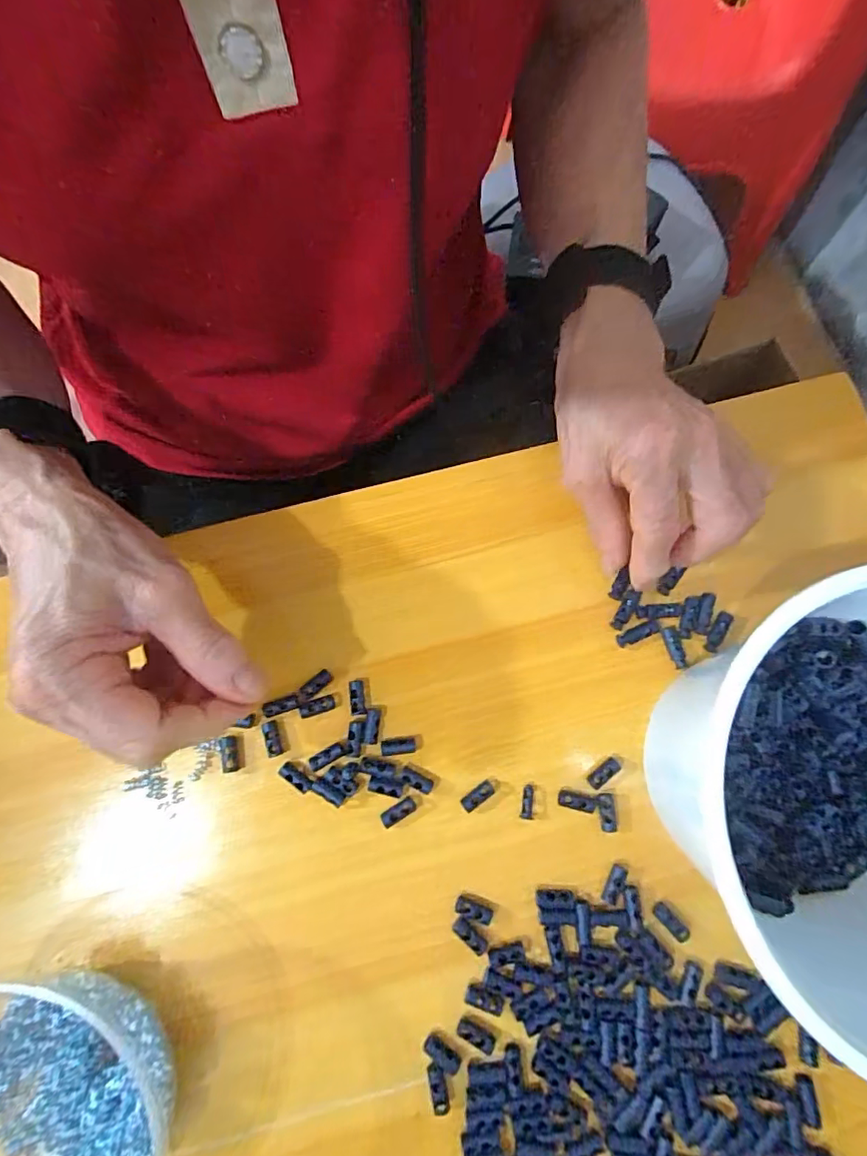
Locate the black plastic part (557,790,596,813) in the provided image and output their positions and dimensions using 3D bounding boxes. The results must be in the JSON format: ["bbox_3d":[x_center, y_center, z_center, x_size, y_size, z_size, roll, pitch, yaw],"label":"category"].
[{"bbox_3d":[0.075,0.117,0.276,0.019,0.004,0.008,11,78,16],"label":"black plastic part"}]

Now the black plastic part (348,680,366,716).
[{"bbox_3d":[-0.041,0.064,0.285,0.008,0.005,0.018,-7,78,-1],"label":"black plastic part"}]

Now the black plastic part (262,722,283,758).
[{"bbox_3d":[-0.085,0.085,0.280,0.009,0.004,0.018,-15,78,-3],"label":"black plastic part"}]

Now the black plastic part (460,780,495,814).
[{"bbox_3d":[0.023,0.114,0.276,0.019,0.007,0.008,-36,80,-7],"label":"black plastic part"}]

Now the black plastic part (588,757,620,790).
[{"bbox_3d":[0.090,0.103,0.278,0.019,0.005,0.008,-39,80,-8],"label":"black plastic part"}]

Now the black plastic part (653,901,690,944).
[{"bbox_3d":[0.119,0.171,0.262,0.008,0.004,0.020,-43,81,-8],"label":"black plastic part"}]

